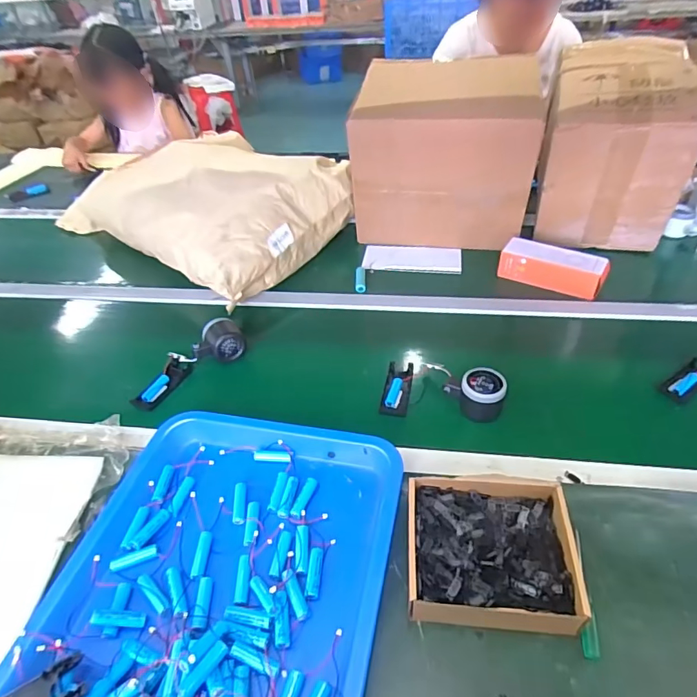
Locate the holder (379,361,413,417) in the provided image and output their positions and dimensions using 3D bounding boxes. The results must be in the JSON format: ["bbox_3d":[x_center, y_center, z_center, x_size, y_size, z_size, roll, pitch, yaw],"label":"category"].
[{"bbox_3d":[0.074,0.061,0.705,0.038,0.028,0.100,6,42,11],"label":"holder"}]

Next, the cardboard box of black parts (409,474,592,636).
[{"bbox_3d":[0.145,0.210,0.493,0.165,0.046,0.158,2,41,6],"label":"cardboard box of black parts"}]

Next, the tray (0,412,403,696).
[{"bbox_3d":[-0.139,0.267,0.458,0.327,0.046,0.488,6,42,11],"label":"tray"}]

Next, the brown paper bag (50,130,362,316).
[{"bbox_3d":[-0.332,-0.340,1.052,0.597,0.186,0.373,27,49,30],"label":"brown paper bag"}]

